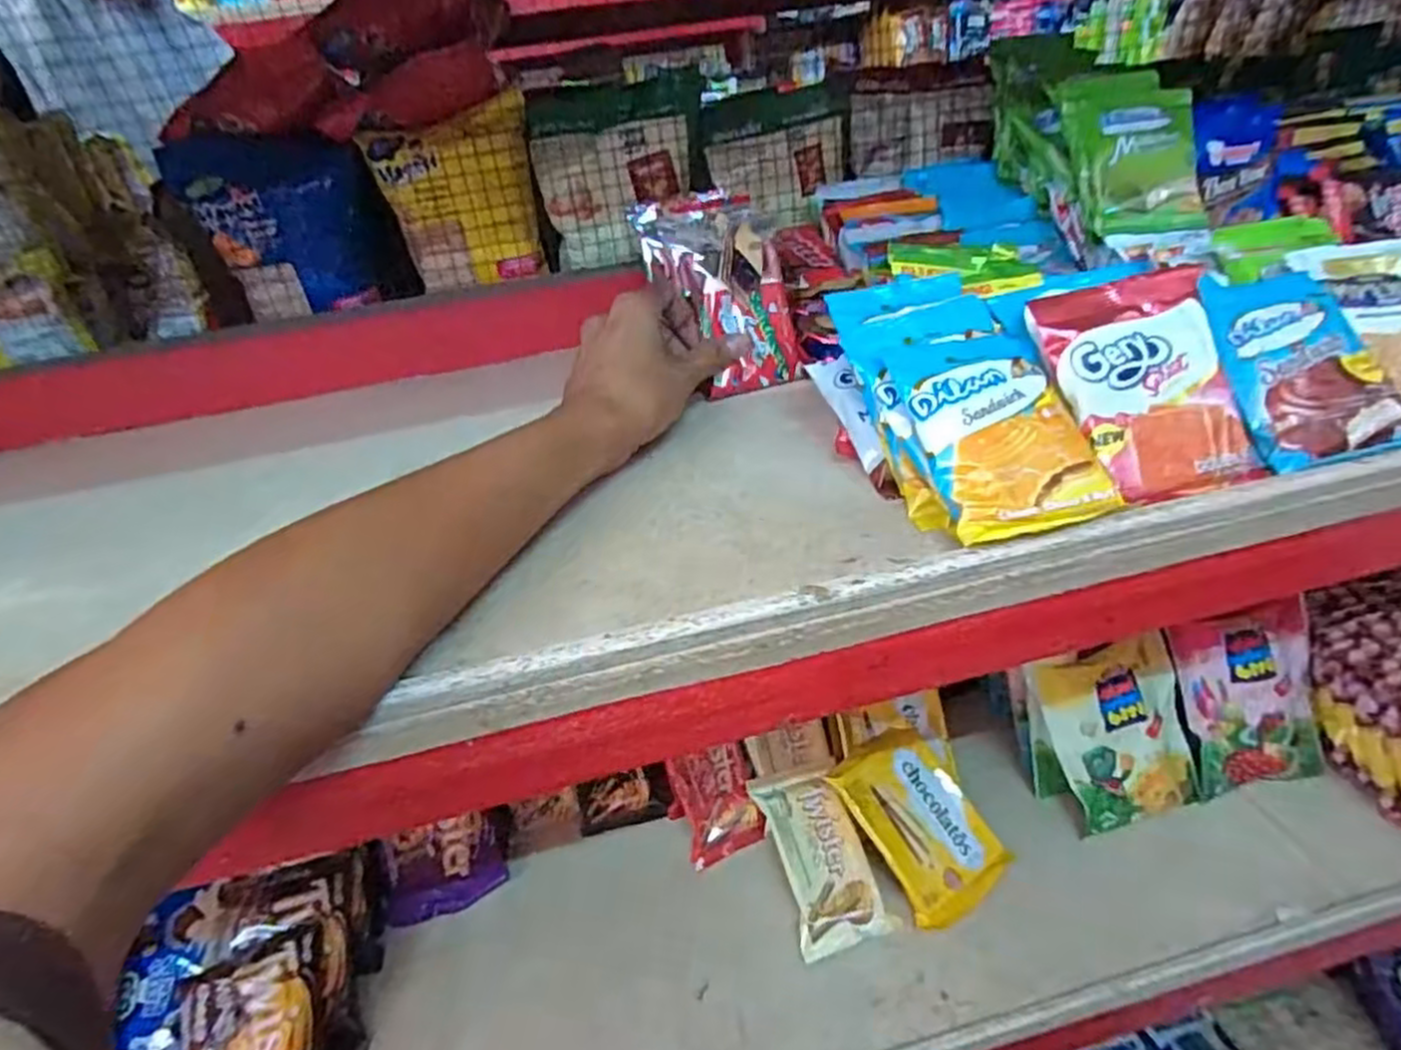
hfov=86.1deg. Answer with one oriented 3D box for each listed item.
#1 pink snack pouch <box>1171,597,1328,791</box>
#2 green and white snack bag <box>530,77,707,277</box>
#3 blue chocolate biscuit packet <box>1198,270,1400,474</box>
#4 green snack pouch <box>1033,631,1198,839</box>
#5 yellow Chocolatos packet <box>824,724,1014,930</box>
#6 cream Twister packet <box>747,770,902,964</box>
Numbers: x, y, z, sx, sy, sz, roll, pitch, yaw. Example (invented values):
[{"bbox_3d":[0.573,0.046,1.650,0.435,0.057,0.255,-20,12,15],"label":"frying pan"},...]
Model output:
[{"bbox_3d":[0.459,0.142,0.622,0.111,0.146,0.023,-10,0,1],"label":"pink snack pouch"},{"bbox_3d":[-0.059,-0.275,0.595,0.132,0.127,0.025,-11,30,-6],"label":"green and white snack bag"},{"bbox_3d":[0.270,-0.075,0.340,0.065,0.012,0.109,-3,64,4],"label":"blue chocolate biscuit packet"},{"bbox_3d":[0.344,0.169,0.613,0.110,0.118,0.081,-13,30,-9],"label":"green snack pouch"},{"bbox_3d":[0.177,0.233,0.598,0.091,0.014,0.132,-24,66,-20],"label":"yellow Chocolatos packet"},{"bbox_3d":[0.095,0.261,0.600,0.071,0.017,0.136,-15,52,-9],"label":"cream Twister packet"}]

